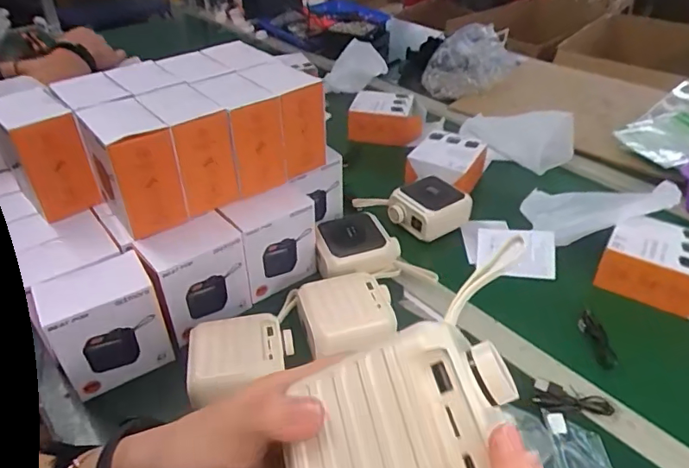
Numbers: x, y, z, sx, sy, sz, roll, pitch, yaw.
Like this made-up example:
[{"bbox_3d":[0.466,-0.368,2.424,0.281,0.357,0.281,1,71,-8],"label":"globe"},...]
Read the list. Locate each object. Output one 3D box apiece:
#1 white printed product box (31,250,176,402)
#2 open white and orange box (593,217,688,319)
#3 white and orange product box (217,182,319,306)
[{"bbox_3d":[-0.237,0.094,0.507,0.097,0.113,0.069,-20,42,-22],"label":"white printed product box"},{"bbox_3d":[0.417,0.044,0.617,0.172,0.055,0.095,20,43,25],"label":"open white and orange box"},{"bbox_3d":[-0.089,0.001,0.613,0.064,0.123,0.114,31,48,34],"label":"white and orange product box"}]

